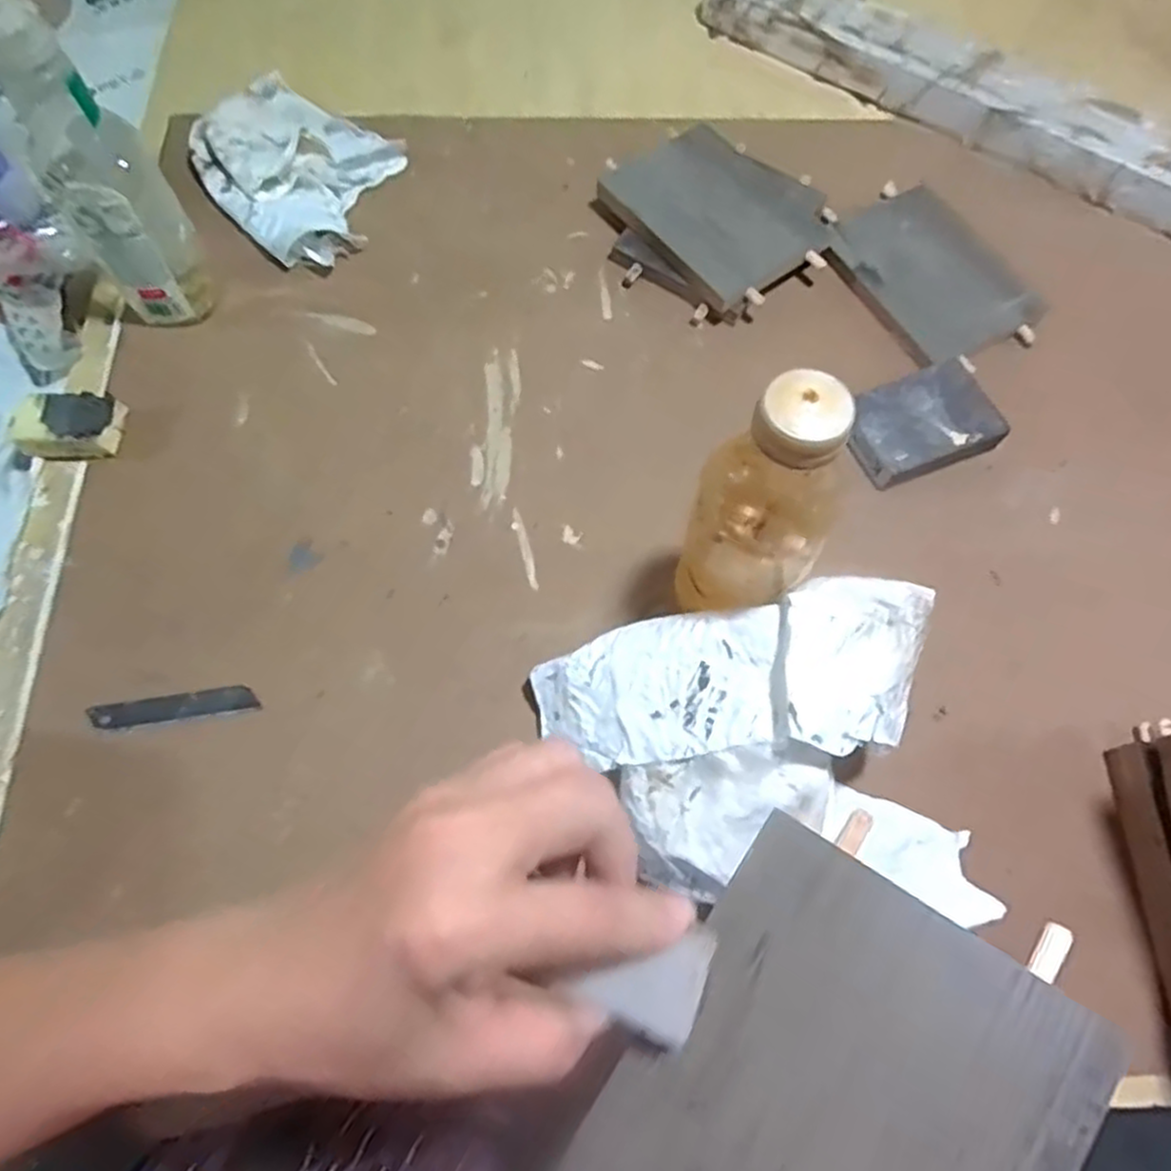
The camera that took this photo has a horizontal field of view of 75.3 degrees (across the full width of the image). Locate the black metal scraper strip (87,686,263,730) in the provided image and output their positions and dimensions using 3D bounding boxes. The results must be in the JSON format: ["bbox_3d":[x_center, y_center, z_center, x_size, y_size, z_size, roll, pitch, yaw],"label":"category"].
[{"bbox_3d":[-0.249,0.074,0.458,0.096,0.005,0.016,-9,69,-5],"label":"black metal scraper strip"}]

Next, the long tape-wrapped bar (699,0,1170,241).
[{"bbox_3d":[0.408,-0.400,0.667,0.670,0.048,0.096,31,71,10],"label":"long tape-wrapped bar"}]

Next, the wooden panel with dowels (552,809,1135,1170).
[{"bbox_3d":[0.068,0.163,0.226,0.112,0.009,0.161,30,76,25],"label":"wooden panel with dowels"}]

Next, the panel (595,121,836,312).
[{"bbox_3d":[0.104,-0.298,0.603,0.123,0.012,0.161,-34,76,-17],"label":"panel"}]

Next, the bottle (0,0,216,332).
[{"bbox_3d":[-0.304,-0.252,0.486,0.065,0.207,0.054,-35,73,-13],"label":"bottle"}]

